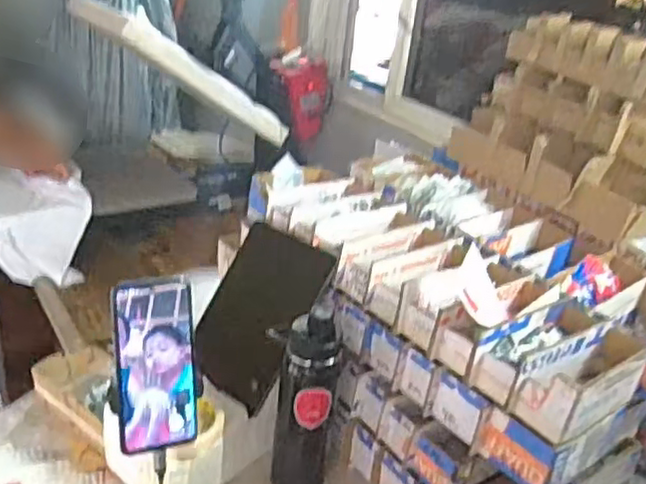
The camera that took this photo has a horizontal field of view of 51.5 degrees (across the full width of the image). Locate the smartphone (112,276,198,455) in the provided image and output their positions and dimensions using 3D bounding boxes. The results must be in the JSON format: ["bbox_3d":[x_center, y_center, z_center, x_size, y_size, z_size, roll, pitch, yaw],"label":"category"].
[{"bbox_3d":[-0.162,0.120,0.654,0.075,0.166,0.008,-4,6,-28],"label":"smartphone"}]

